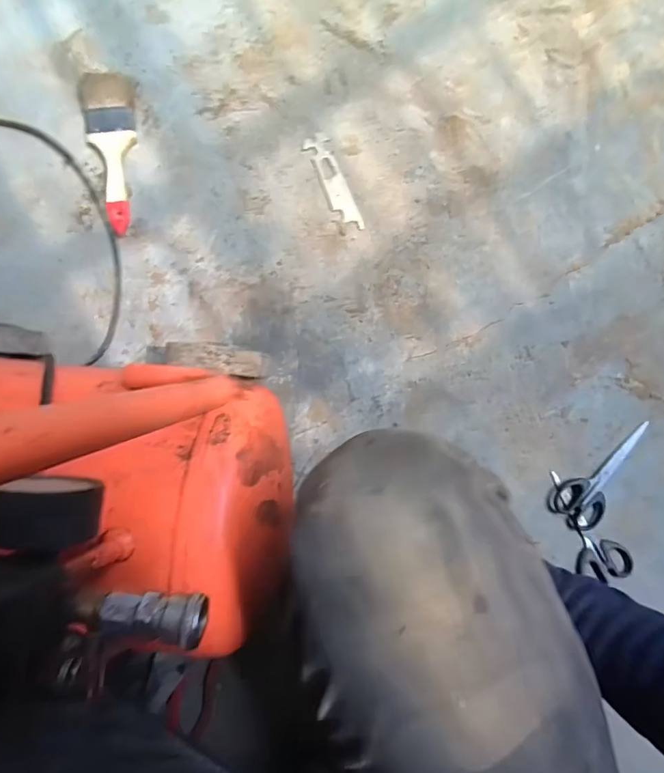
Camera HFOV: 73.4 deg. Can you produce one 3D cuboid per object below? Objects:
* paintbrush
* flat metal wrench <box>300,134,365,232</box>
[{"bbox_3d":[-0.287,-0.303,0.578,0.064,0.010,0.208,-2,88,1],"label":"paintbrush"},{"bbox_3d":[0.004,-0.263,0.578,0.033,0.004,0.133,-26,88,0],"label":"flat metal wrench"}]

